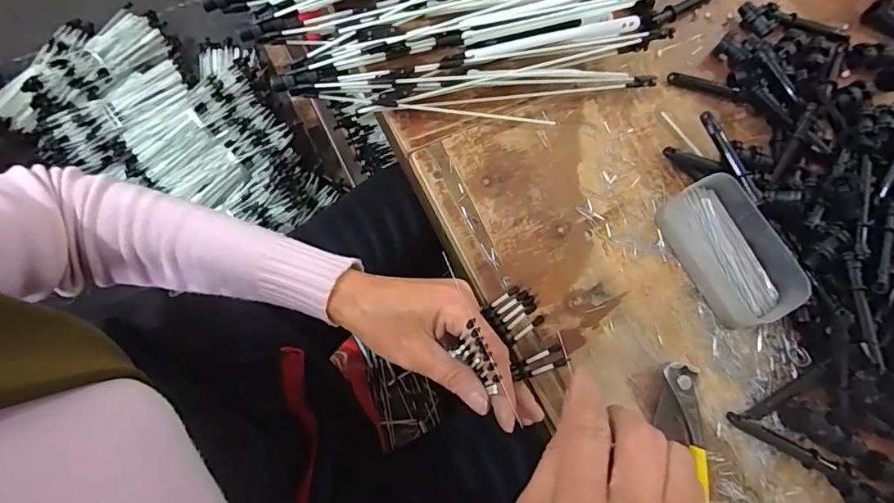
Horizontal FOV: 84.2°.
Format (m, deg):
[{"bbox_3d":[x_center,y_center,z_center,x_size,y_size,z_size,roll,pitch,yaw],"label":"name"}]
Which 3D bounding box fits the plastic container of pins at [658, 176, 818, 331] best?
[{"bbox_3d":[0.234,-0.001,0.405,0.070,0.032,0.119,-24,79,-12],"label":"plastic container of pins"}]

